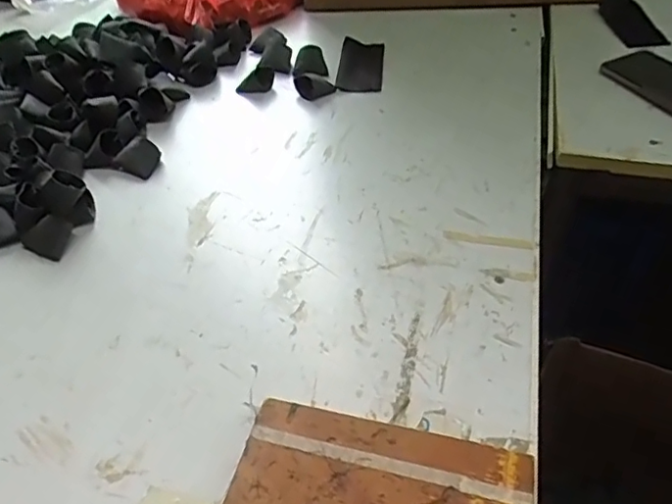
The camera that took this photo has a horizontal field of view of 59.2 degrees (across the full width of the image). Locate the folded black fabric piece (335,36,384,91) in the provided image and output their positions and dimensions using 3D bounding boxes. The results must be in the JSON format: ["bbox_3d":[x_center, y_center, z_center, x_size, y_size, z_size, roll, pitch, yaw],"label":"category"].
[{"bbox_3d":[0.031,-0.233,0.731,0.053,0.013,0.109,2,45,5],"label":"folded black fabric piece"}]

